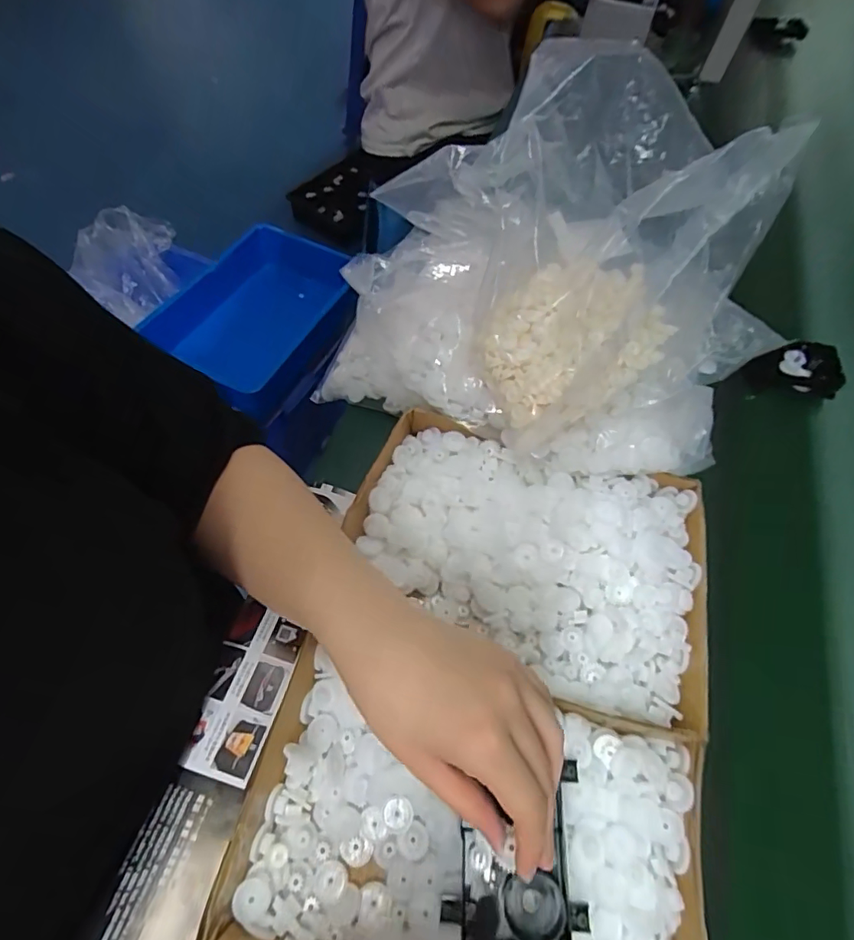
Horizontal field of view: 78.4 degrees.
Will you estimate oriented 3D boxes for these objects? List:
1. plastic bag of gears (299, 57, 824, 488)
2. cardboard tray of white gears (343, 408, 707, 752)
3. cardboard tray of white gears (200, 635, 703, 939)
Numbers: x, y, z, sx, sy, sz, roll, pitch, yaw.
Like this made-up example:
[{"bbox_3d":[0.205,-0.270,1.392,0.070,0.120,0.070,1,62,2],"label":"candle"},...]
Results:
[{"bbox_3d":[0.108,-0.165,0.438,0.350,0.198,0.251,29,65,17],"label":"plastic bag of gears"},{"bbox_3d":[0.077,0.071,0.421,0.278,0.048,0.202,16,59,4],"label":"cardboard tray of white gears"},{"bbox_3d":[0.026,0.222,0.312,0.265,0.042,0.172,14,59,3],"label":"cardboard tray of white gears"}]

